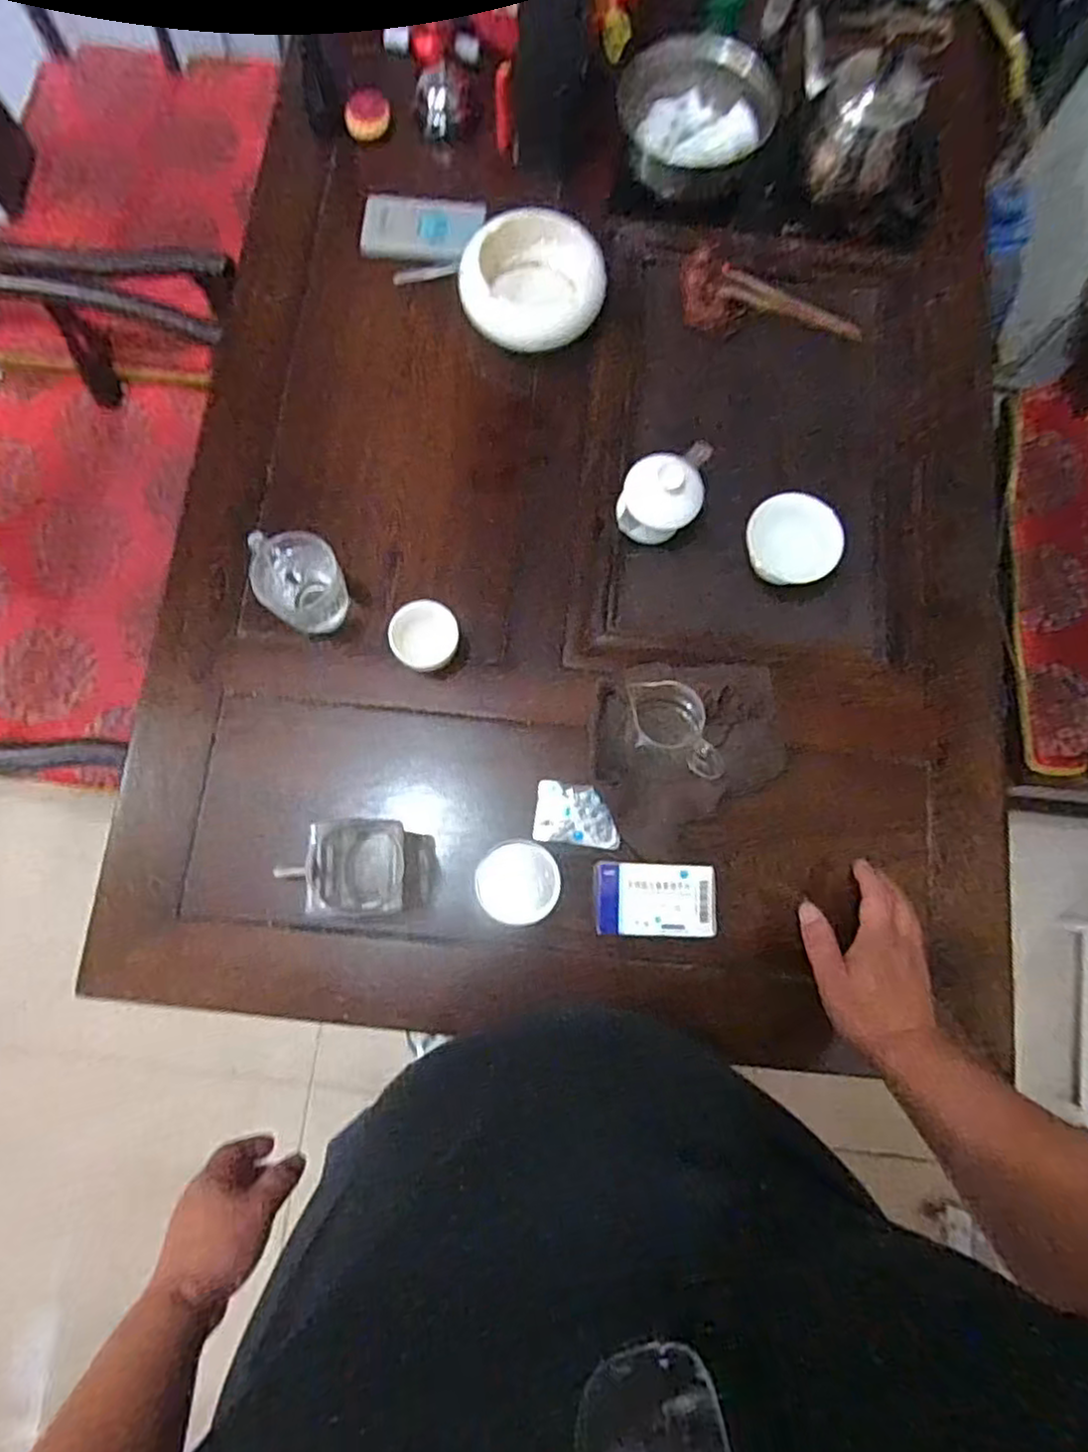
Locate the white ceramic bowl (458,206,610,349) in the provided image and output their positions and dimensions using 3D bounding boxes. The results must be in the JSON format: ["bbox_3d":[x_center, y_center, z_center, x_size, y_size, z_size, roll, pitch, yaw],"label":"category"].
[{"bbox_3d":[-0.011,-0.475,0.774,0.157,0.061,0.132,-13,79,-4],"label":"white ceramic bowl"}]

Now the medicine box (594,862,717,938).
[{"bbox_3d":[0.104,0.163,0.671,0.109,0.029,0.065,2,78,-1],"label":"medicine box"}]

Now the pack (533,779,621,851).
[{"bbox_3d":[0.032,0.085,0.684,0.081,0.010,0.057,7,80,2],"label":"pack"}]

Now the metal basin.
[{"bbox_3d":[0.168,-0.675,0.807,0.171,0.091,0.129,-3,79,-2],"label":"metal basin"}]

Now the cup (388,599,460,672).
[{"bbox_3d":[-0.114,-0.083,0.692,0.063,0.049,0.059,0,78,-1],"label":"cup"}]

